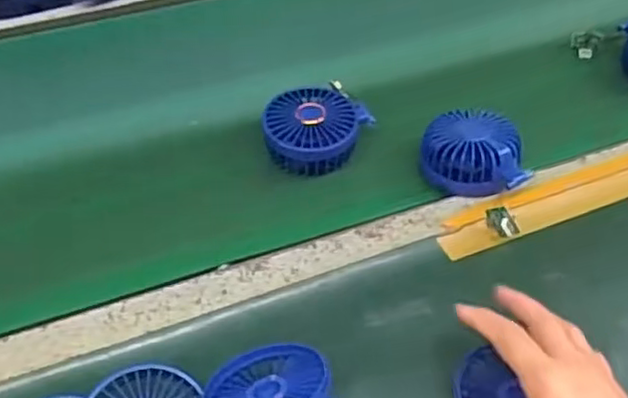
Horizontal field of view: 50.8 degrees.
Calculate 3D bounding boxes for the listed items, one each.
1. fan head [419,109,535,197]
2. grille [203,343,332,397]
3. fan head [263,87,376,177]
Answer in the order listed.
[{"bbox_3d":[0.142,-0.041,0.597,0.085,0.041,0.086,-1,50,1],"label":"fan head"},{"bbox_3d":[-0.032,0.127,0.450,0.085,0.011,0.076,-9,34,5],"label":"grille"},{"bbox_3d":[0.000,-0.064,0.619,0.088,0.036,0.081,-1,50,1],"label":"fan head"}]

